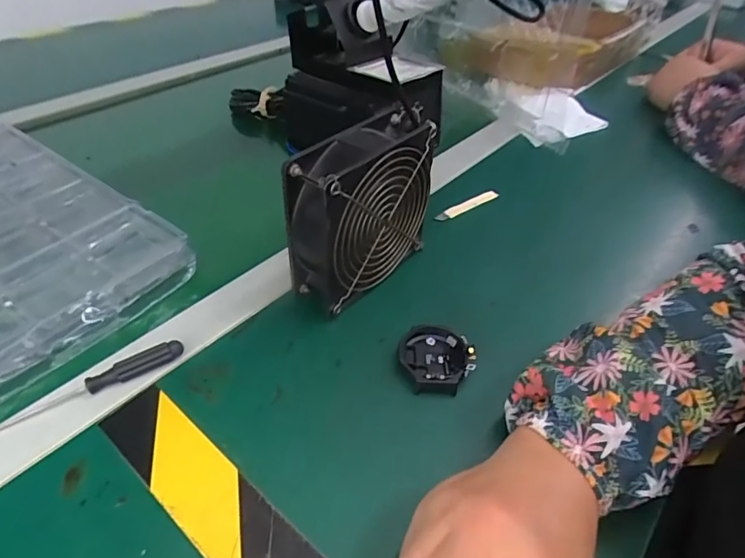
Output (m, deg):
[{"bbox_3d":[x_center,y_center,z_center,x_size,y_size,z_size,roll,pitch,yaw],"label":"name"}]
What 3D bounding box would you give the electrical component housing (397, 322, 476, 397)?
[{"bbox_3d":[0.044,0.056,0.338,0.050,0.017,0.053,7,44,5],"label":"electrical component housing"}]

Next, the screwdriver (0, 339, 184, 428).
[{"bbox_3d":[-0.181,0.069,0.304,0.120,0.011,0.015,-23,49,-24],"label":"screwdriver"}]

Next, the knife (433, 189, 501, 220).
[{"bbox_3d":[0.095,-0.075,0.484,0.084,0.006,0.011,-27,51,-28],"label":"knife"}]

